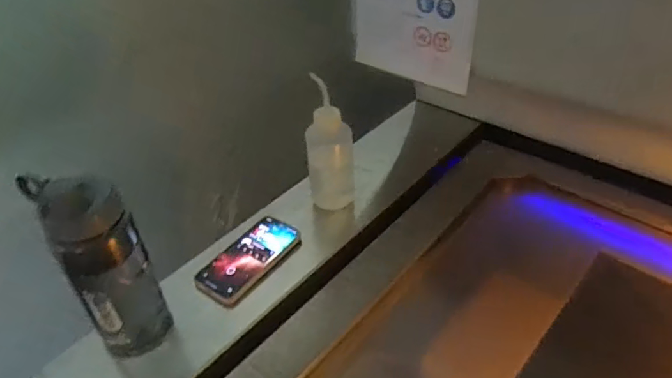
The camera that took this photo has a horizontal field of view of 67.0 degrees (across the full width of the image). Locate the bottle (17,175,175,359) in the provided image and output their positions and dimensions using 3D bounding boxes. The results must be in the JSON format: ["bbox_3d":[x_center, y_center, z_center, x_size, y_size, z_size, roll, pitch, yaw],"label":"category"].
[{"bbox_3d":[-0.270,0.086,0.600,0.089,0.245,0.088,-24,43,-23],"label":"bottle"}]

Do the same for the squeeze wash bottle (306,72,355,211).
[{"bbox_3d":[-0.008,-0.061,0.795,0.072,0.189,0.068,-4,39,0],"label":"squeeze wash bottle"}]

